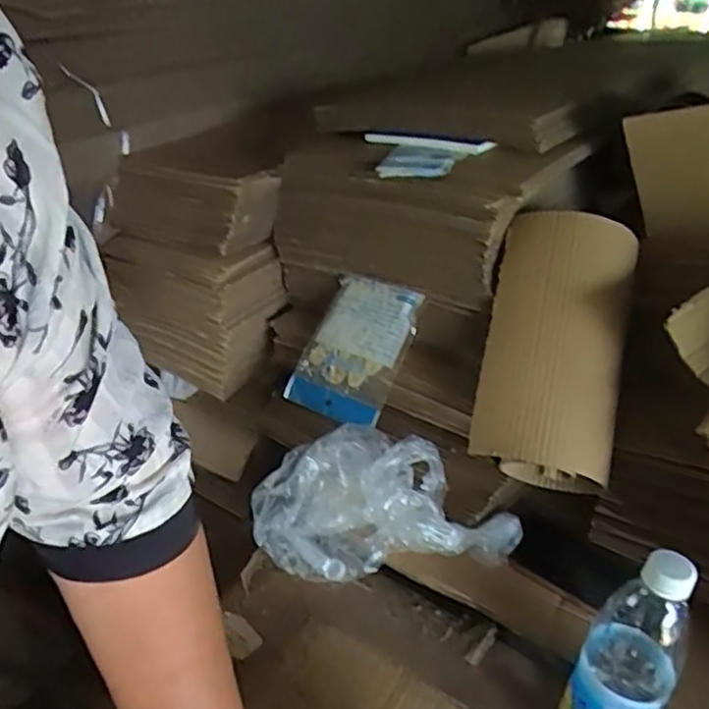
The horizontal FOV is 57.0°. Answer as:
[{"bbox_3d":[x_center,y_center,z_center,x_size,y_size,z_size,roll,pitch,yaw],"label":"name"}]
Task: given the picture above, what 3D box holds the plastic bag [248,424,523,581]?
[{"bbox_3d":[0.028,0.161,0.694,0.272,0.144,0.115,-1,34,-2],"label":"plastic bag"}]

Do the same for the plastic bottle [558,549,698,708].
[{"bbox_3d":[0.213,0.242,0.511,0.064,0.234,0.075,29,43,35],"label":"plastic bottle"}]

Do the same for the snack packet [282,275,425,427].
[{"bbox_3d":[-0.001,-0.007,0.794,0.142,0.013,0.172,19,79,37],"label":"snack packet"}]

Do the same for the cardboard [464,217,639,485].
[{"bbox_3d":[0.210,-0.008,0.690,0.137,0.107,0.276,10,57,13],"label":"cardboard"}]

